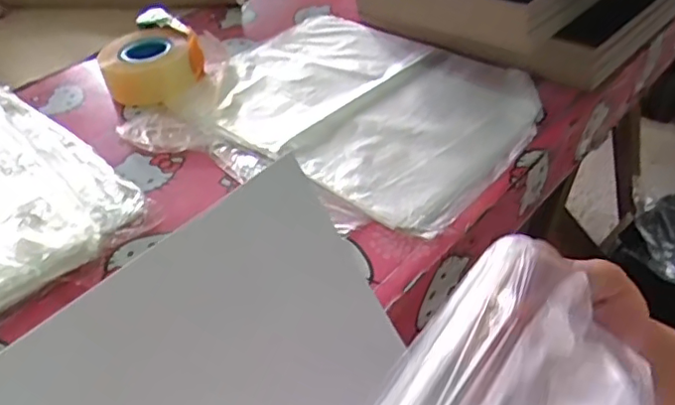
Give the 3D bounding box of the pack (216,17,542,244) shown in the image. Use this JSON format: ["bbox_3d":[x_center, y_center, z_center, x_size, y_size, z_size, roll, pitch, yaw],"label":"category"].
[{"bbox_3d":[0.017,-0.128,0.728,0.419,0.019,0.341,29,53,34],"label":"pack"}]

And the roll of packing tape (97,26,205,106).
[{"bbox_3d":[-0.250,-0.186,0.797,0.113,0.061,0.108,-4,41,4],"label":"roll of packing tape"}]

